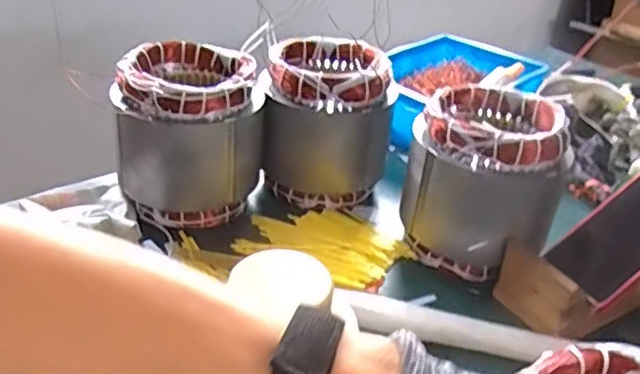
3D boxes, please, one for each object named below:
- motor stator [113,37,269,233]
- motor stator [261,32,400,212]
[{"bbox_3d":[-0.143,-0.057,0.706,0.151,0.161,0.140,-5,32,-18],"label":"motor stator"},{"bbox_3d":[0.008,-0.081,0.765,0.145,0.157,0.139,3,30,-4],"label":"motor stator"}]

